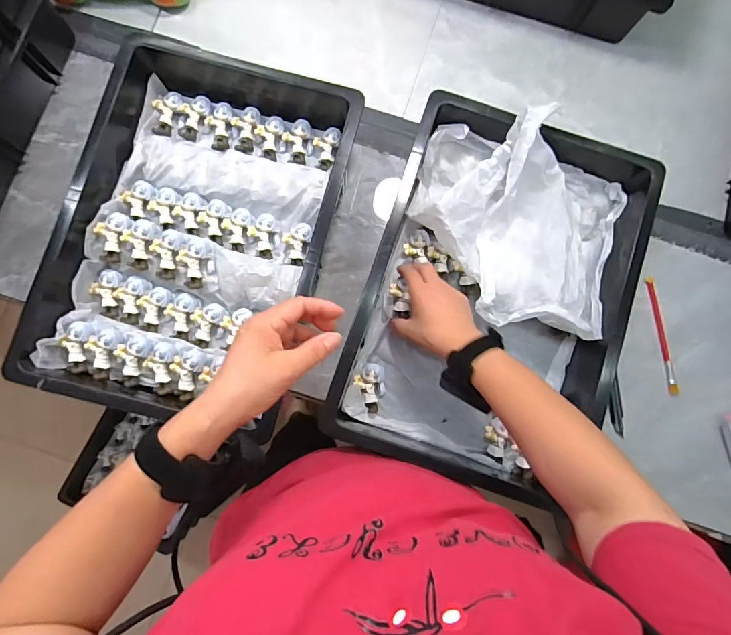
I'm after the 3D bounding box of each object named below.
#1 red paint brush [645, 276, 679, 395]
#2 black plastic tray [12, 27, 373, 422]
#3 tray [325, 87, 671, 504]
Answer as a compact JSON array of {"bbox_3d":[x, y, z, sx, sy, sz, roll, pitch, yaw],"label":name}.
[{"bbox_3d":[0.411,0.024,0.577,0.013,0.011,0.162,-7,84,-2],"label":"red paint brush"},{"bbox_3d":[-0.211,-0.118,0.536,0.325,0.076,0.461,14,83,0],"label":"black plastic tray"},{"bbox_3d":[0.162,-0.033,0.530,0.303,0.099,0.435,18,83,0],"label":"tray"}]

